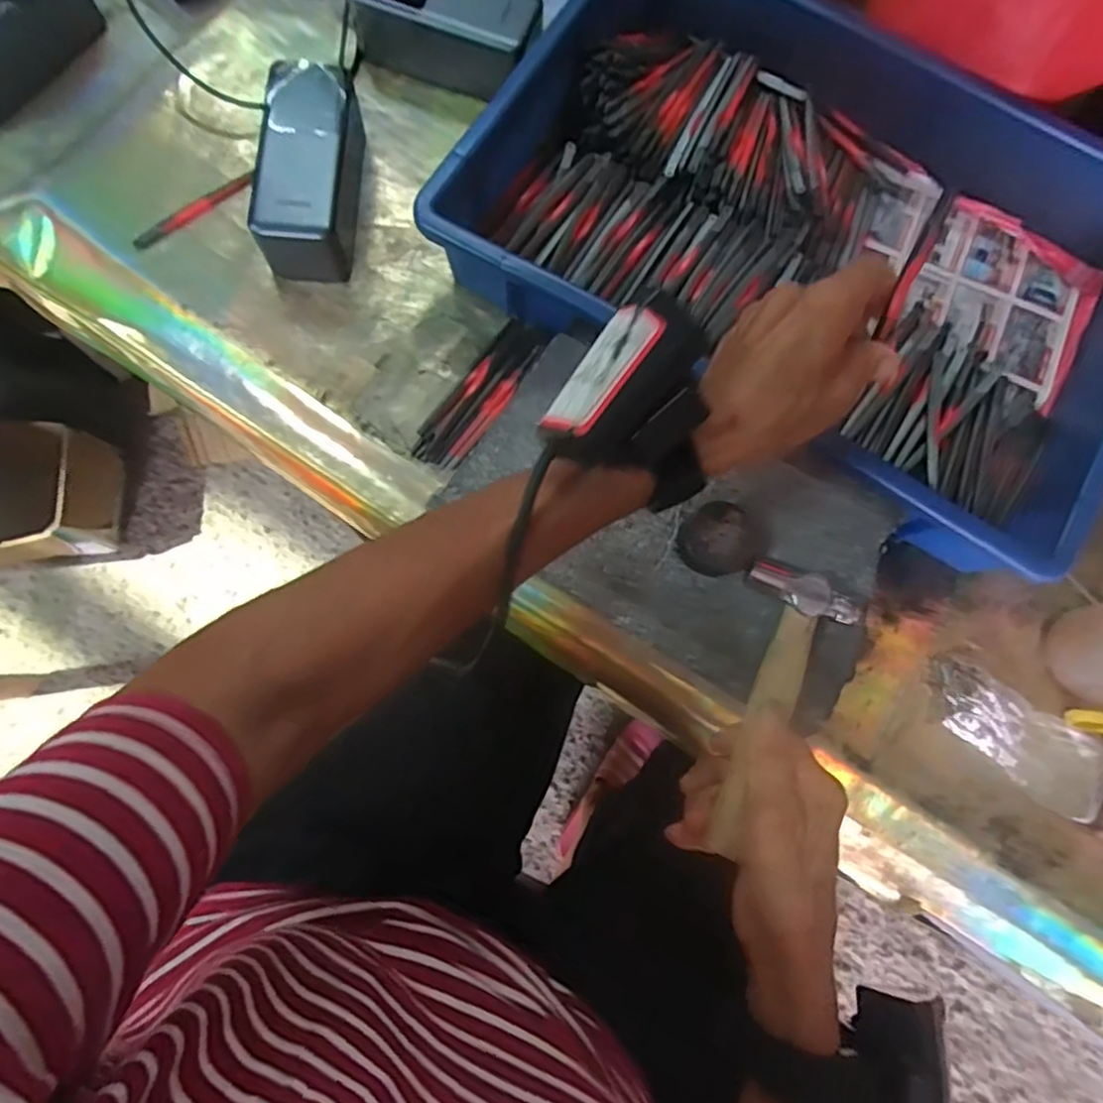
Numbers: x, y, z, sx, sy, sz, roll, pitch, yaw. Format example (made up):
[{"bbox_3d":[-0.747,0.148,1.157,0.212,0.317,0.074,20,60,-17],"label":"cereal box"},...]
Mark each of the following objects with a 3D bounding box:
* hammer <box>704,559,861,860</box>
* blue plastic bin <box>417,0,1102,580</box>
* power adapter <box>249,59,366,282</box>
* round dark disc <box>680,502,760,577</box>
[{"bbox_3d":[0.111,0.081,0.351,0.059,0.023,0.150,23,77,3],"label":"hammer"},{"bbox_3d":[0.170,-0.204,0.442,0.419,0.074,0.288,32,81,5],"label":"blue plastic bin"},{"bbox_3d":[-0.158,-0.250,0.446,0.057,0.051,0.131,0,80,-1],"label":"power adapter"},{"bbox_3d":[0.092,-0.006,0.368,0.041,0.024,0.041,0,77,-2],"label":"round dark disc"}]

